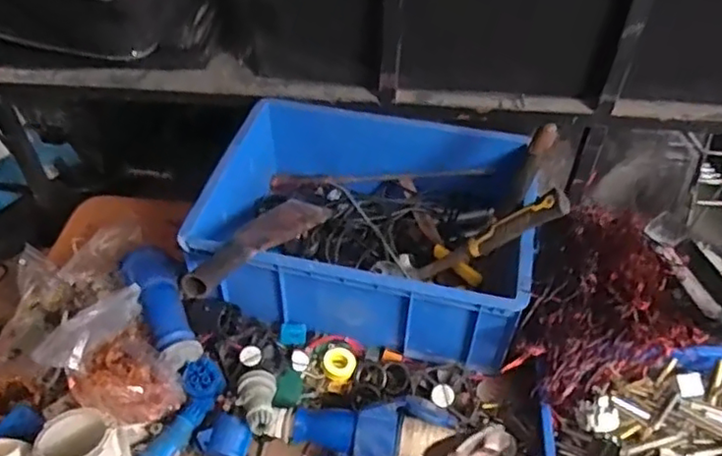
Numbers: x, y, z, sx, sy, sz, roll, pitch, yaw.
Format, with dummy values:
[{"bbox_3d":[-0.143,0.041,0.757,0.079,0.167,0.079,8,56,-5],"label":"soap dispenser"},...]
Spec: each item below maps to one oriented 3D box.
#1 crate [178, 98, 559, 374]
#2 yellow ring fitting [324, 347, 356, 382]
[{"bbox_3d":[0.019,-0.018,0.996,0.458,0.163,0.377,10,46,8],"label":"crate"},{"bbox_3d":[-0.030,0.196,0.908,0.044,0.021,0.043,1,46,-1],"label":"yellow ring fitting"}]

